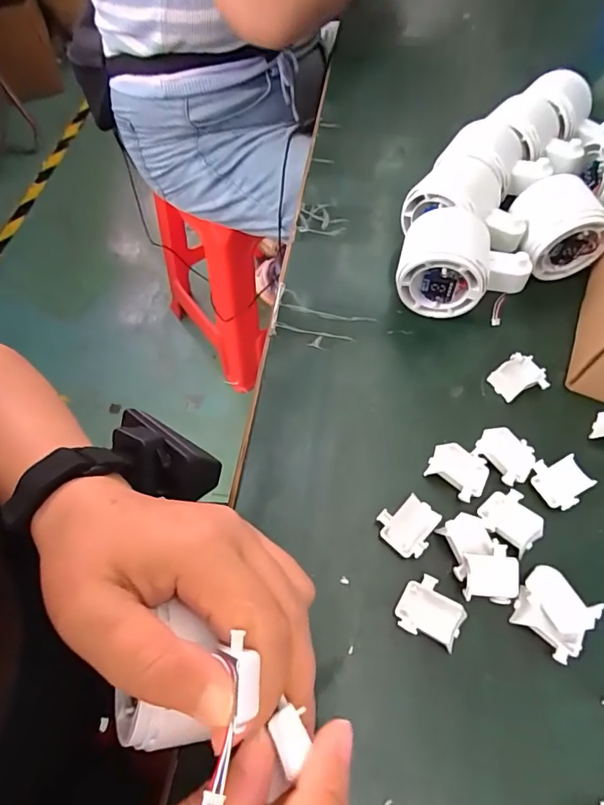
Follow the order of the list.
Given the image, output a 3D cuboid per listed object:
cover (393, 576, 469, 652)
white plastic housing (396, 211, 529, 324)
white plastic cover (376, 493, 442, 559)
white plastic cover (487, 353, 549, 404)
[{"bbox_3d":[0.067,0.108,0.243,0.033,0.009,0.029,25,65,13],"label":"cover"},{"bbox_3d":[0.110,-0.099,0.323,0.084,0.059,0.058,9,62,5],"label":"white plastic housing"},{"bbox_3d":[0.060,0.068,0.262,0.032,0.012,0.029,-41,69,-19],"label":"white plastic cover"},{"bbox_3d":[0.143,-0.018,0.310,0.034,0.012,0.027,-19,64,-10],"label":"white plastic cover"}]

